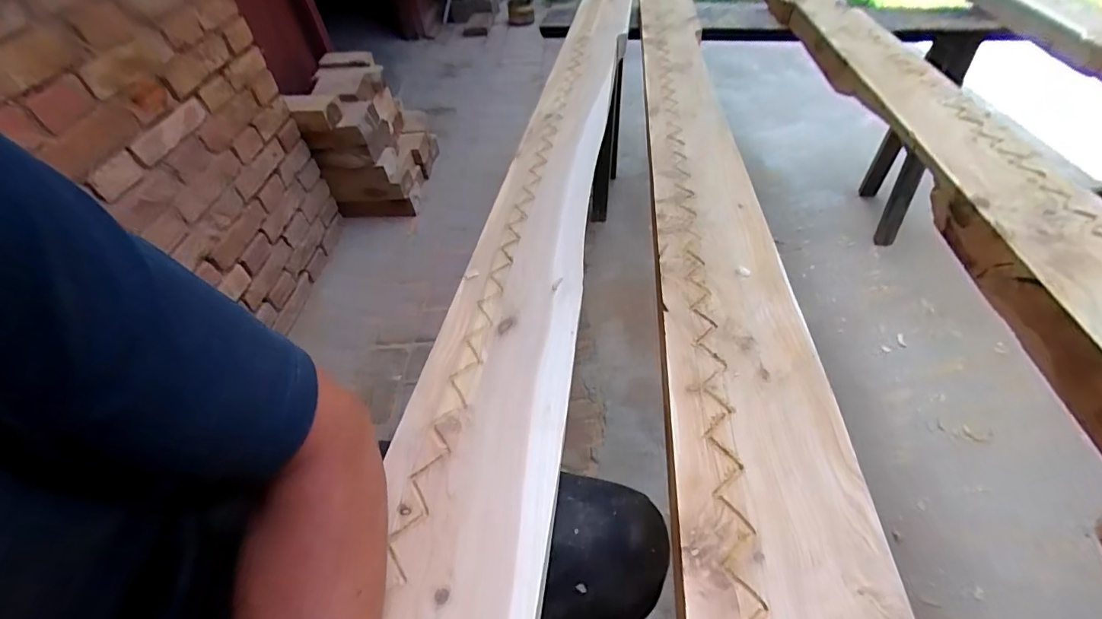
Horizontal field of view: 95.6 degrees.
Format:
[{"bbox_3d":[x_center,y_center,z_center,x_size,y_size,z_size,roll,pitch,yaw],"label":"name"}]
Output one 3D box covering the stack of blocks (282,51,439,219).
[{"bbox_3d":[-0.569,-0.560,1.623,0.328,0.373,0.463,-11,46,-1],"label":"stack of blocks"}]

